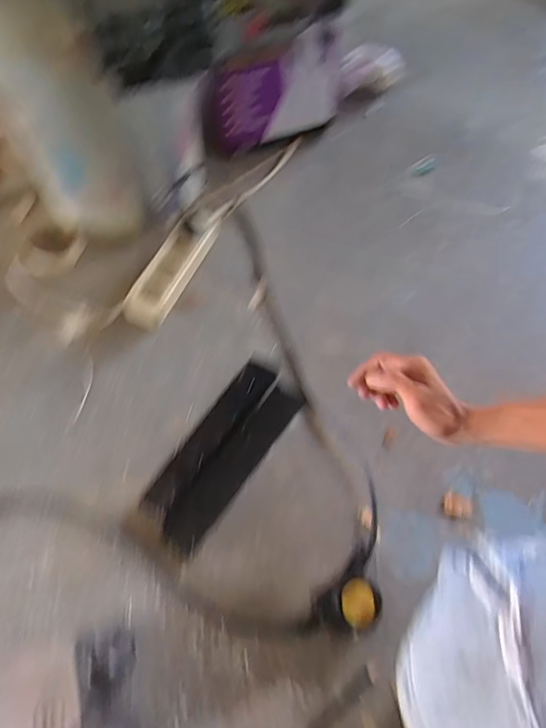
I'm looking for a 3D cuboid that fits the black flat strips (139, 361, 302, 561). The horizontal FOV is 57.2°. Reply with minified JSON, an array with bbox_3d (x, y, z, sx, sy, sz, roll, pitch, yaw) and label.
[{"bbox_3d":[-0.066,0.109,0.656,0.098,0.014,0.249,31,63,18],"label":"black flat strips"}]

